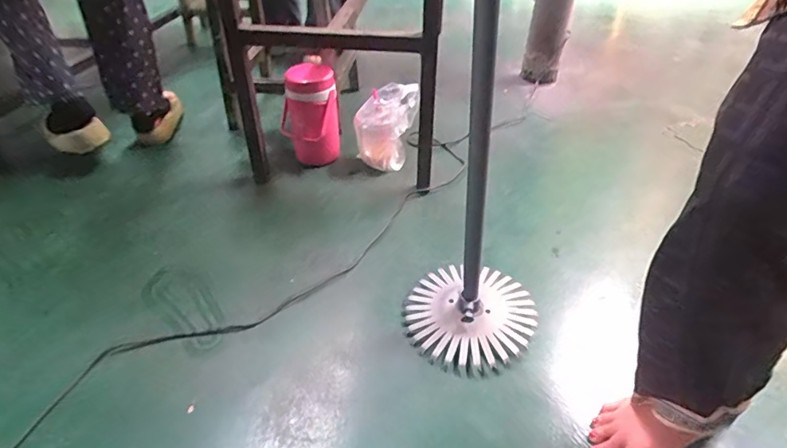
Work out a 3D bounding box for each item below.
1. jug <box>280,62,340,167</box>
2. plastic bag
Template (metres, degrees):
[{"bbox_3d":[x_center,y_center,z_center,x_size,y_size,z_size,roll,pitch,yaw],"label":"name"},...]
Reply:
[{"bbox_3d":[-0.188,-0.238,1.107,0.122,0.216,0.108,-3,38,-5],"label":"jug"},{"bbox_3d":[-0.017,-0.217,1.100,0.132,0.188,0.064,0,38,-2],"label":"plastic bag"}]

